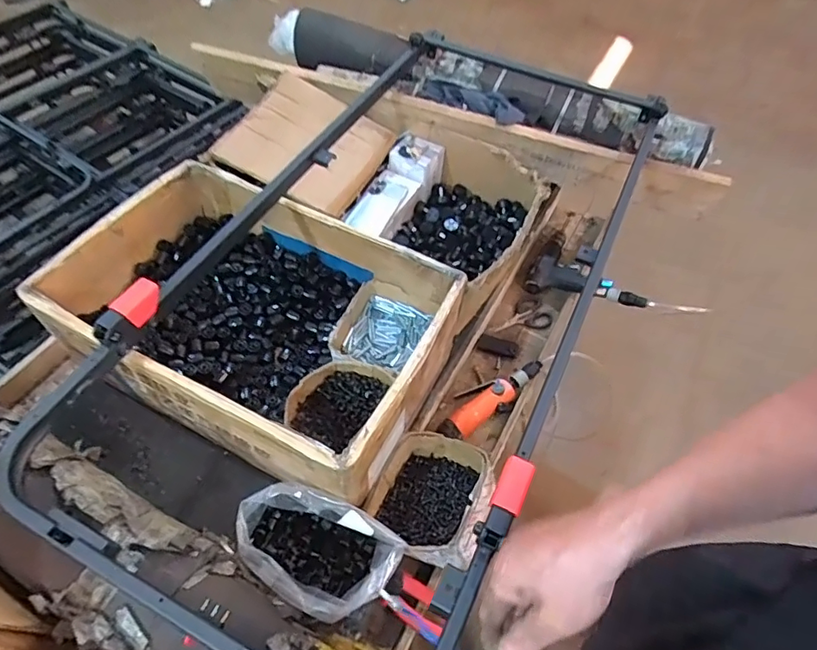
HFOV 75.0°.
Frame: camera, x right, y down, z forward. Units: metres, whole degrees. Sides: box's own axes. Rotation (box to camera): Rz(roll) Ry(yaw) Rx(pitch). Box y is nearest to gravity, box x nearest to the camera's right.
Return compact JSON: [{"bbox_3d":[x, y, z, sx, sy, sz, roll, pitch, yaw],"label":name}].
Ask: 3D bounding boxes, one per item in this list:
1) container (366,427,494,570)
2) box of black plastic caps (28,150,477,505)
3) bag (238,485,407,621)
[{"bbox_3d":[0.034,0.231,0.722,0.155,0.066,0.159,22,56,12],"label":"container"},{"bbox_3d":[-0.221,-0.011,0.803,0.531,0.158,0.357,25,57,14],"label":"box of black plastic caps"},{"bbox_3d":[-0.111,0.275,0.646,0.190,0.096,0.125,20,56,11],"label":"bag"}]

